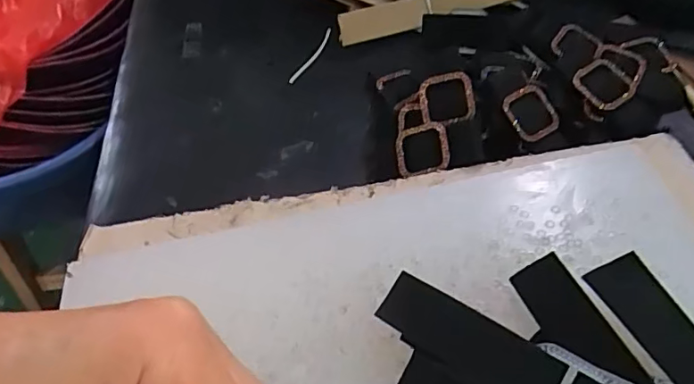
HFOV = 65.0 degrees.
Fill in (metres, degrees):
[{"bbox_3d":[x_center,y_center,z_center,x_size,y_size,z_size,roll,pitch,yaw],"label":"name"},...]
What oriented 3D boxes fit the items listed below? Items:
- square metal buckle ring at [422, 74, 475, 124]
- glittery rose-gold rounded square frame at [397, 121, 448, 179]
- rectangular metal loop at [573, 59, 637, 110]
[{"bbox_3d":[0.053,-0.048,0.286,0.027,0.007,0.028,-11,70,14],"label":"square metal buckle ring"},{"bbox_3d":[0.037,-0.021,0.283,0.032,0.006,0.027,-12,74,40],"label":"glittery rose-gold rounded square frame"},{"bbox_3d":[0.142,-0.060,0.299,0.029,0.004,0.028,-37,77,-11],"label":"rectangular metal loop"}]

